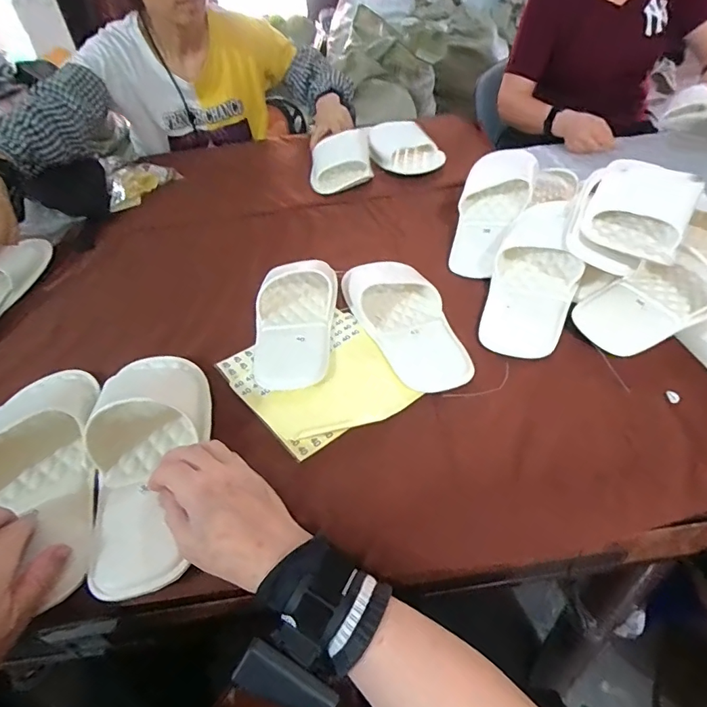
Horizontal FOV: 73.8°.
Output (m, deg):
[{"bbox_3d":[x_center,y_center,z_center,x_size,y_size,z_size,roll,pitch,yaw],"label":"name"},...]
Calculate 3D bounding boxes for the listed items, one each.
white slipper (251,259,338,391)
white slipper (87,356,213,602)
[{"bbox_3d":[-0.071,-0.042,0.538,0.096,0.038,0.195,-1,44,6],"label":"white slipper"},{"bbox_3d":[-0.187,0.078,0.416,0.105,0.050,0.251,-10,46,-6],"label":"white slipper"}]

